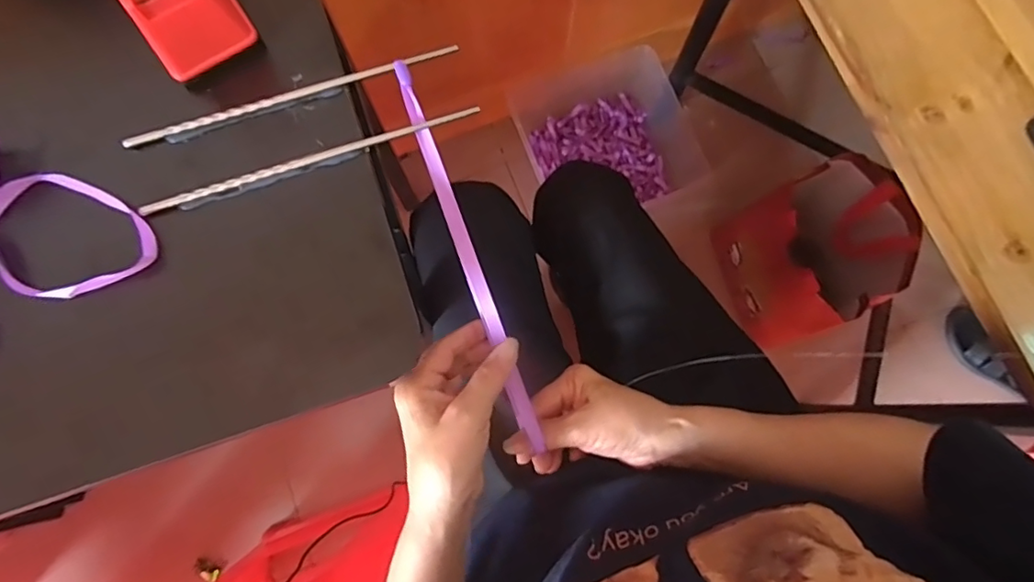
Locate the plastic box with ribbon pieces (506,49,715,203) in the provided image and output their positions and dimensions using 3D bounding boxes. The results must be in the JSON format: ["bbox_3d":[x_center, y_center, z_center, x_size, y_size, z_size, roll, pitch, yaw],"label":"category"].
[{"bbox_3d":[0.167,-0.290,1.087,0.302,0.114,0.291,-21,79,-3],"label":"plastic box with ribbon pieces"}]

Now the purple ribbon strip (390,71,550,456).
[{"bbox_3d":[-0.032,-0.018,0.395,0.014,0.018,0.280,-20,100,-5],"label":"purple ribbon strip"}]

